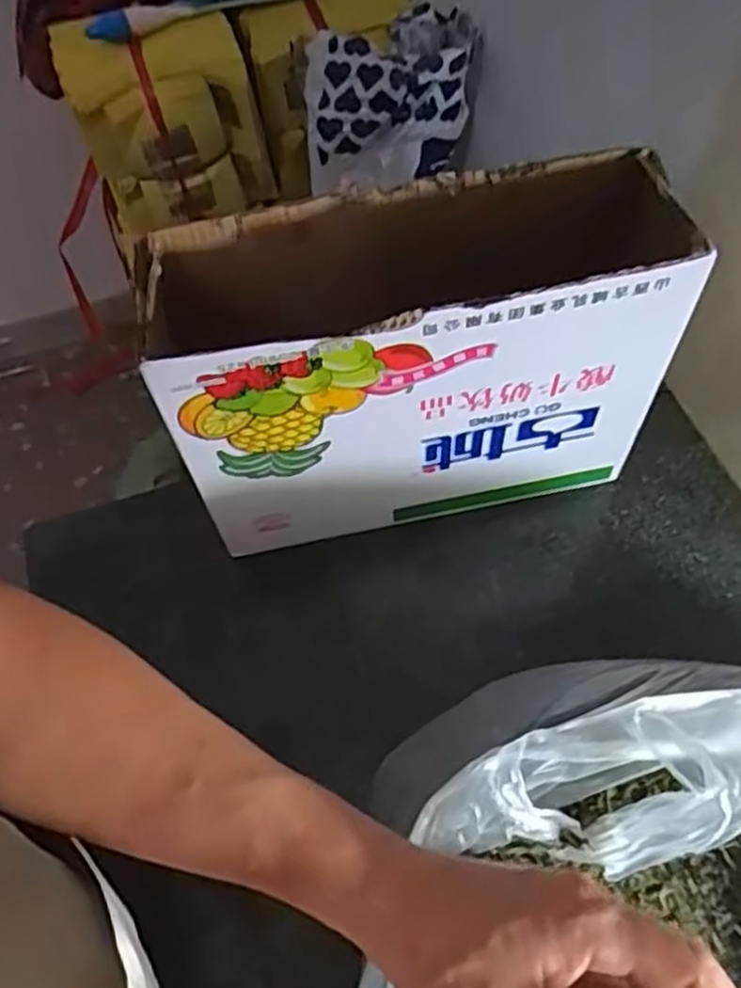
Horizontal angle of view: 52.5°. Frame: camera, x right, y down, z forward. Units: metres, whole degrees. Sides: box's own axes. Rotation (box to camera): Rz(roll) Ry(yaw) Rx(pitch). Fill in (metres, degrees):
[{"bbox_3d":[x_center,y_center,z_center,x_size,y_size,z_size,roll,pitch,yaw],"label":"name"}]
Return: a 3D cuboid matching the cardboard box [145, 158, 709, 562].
[{"bbox_3d":[0.035,-0.089,0.572,0.339,0.257,0.122,-11,59,-4],"label":"cardboard box"}]

